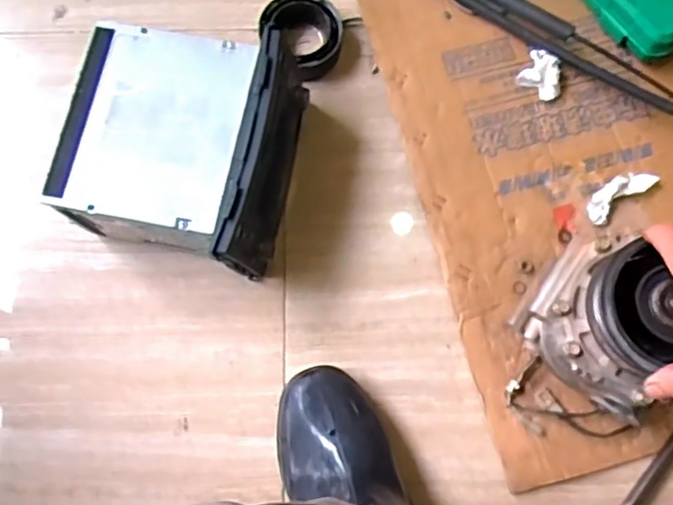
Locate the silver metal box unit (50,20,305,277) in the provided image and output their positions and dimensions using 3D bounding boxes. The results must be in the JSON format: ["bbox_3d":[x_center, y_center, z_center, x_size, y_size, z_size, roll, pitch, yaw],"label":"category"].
[{"bbox_3d":[-0.140,-0.097,0.586,0.192,0.123,0.200,11,78,3],"label":"silver metal box unit"}]

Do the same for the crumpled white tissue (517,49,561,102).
[{"bbox_3d":[0.210,-0.180,0.646,0.043,0.019,0.044,29,79,6],"label":"crumpled white tissue"}]

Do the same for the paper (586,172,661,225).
[{"bbox_3d":[0.278,-0.059,0.626,0.076,0.018,0.029,-36,80,-7],"label":"paper"}]

